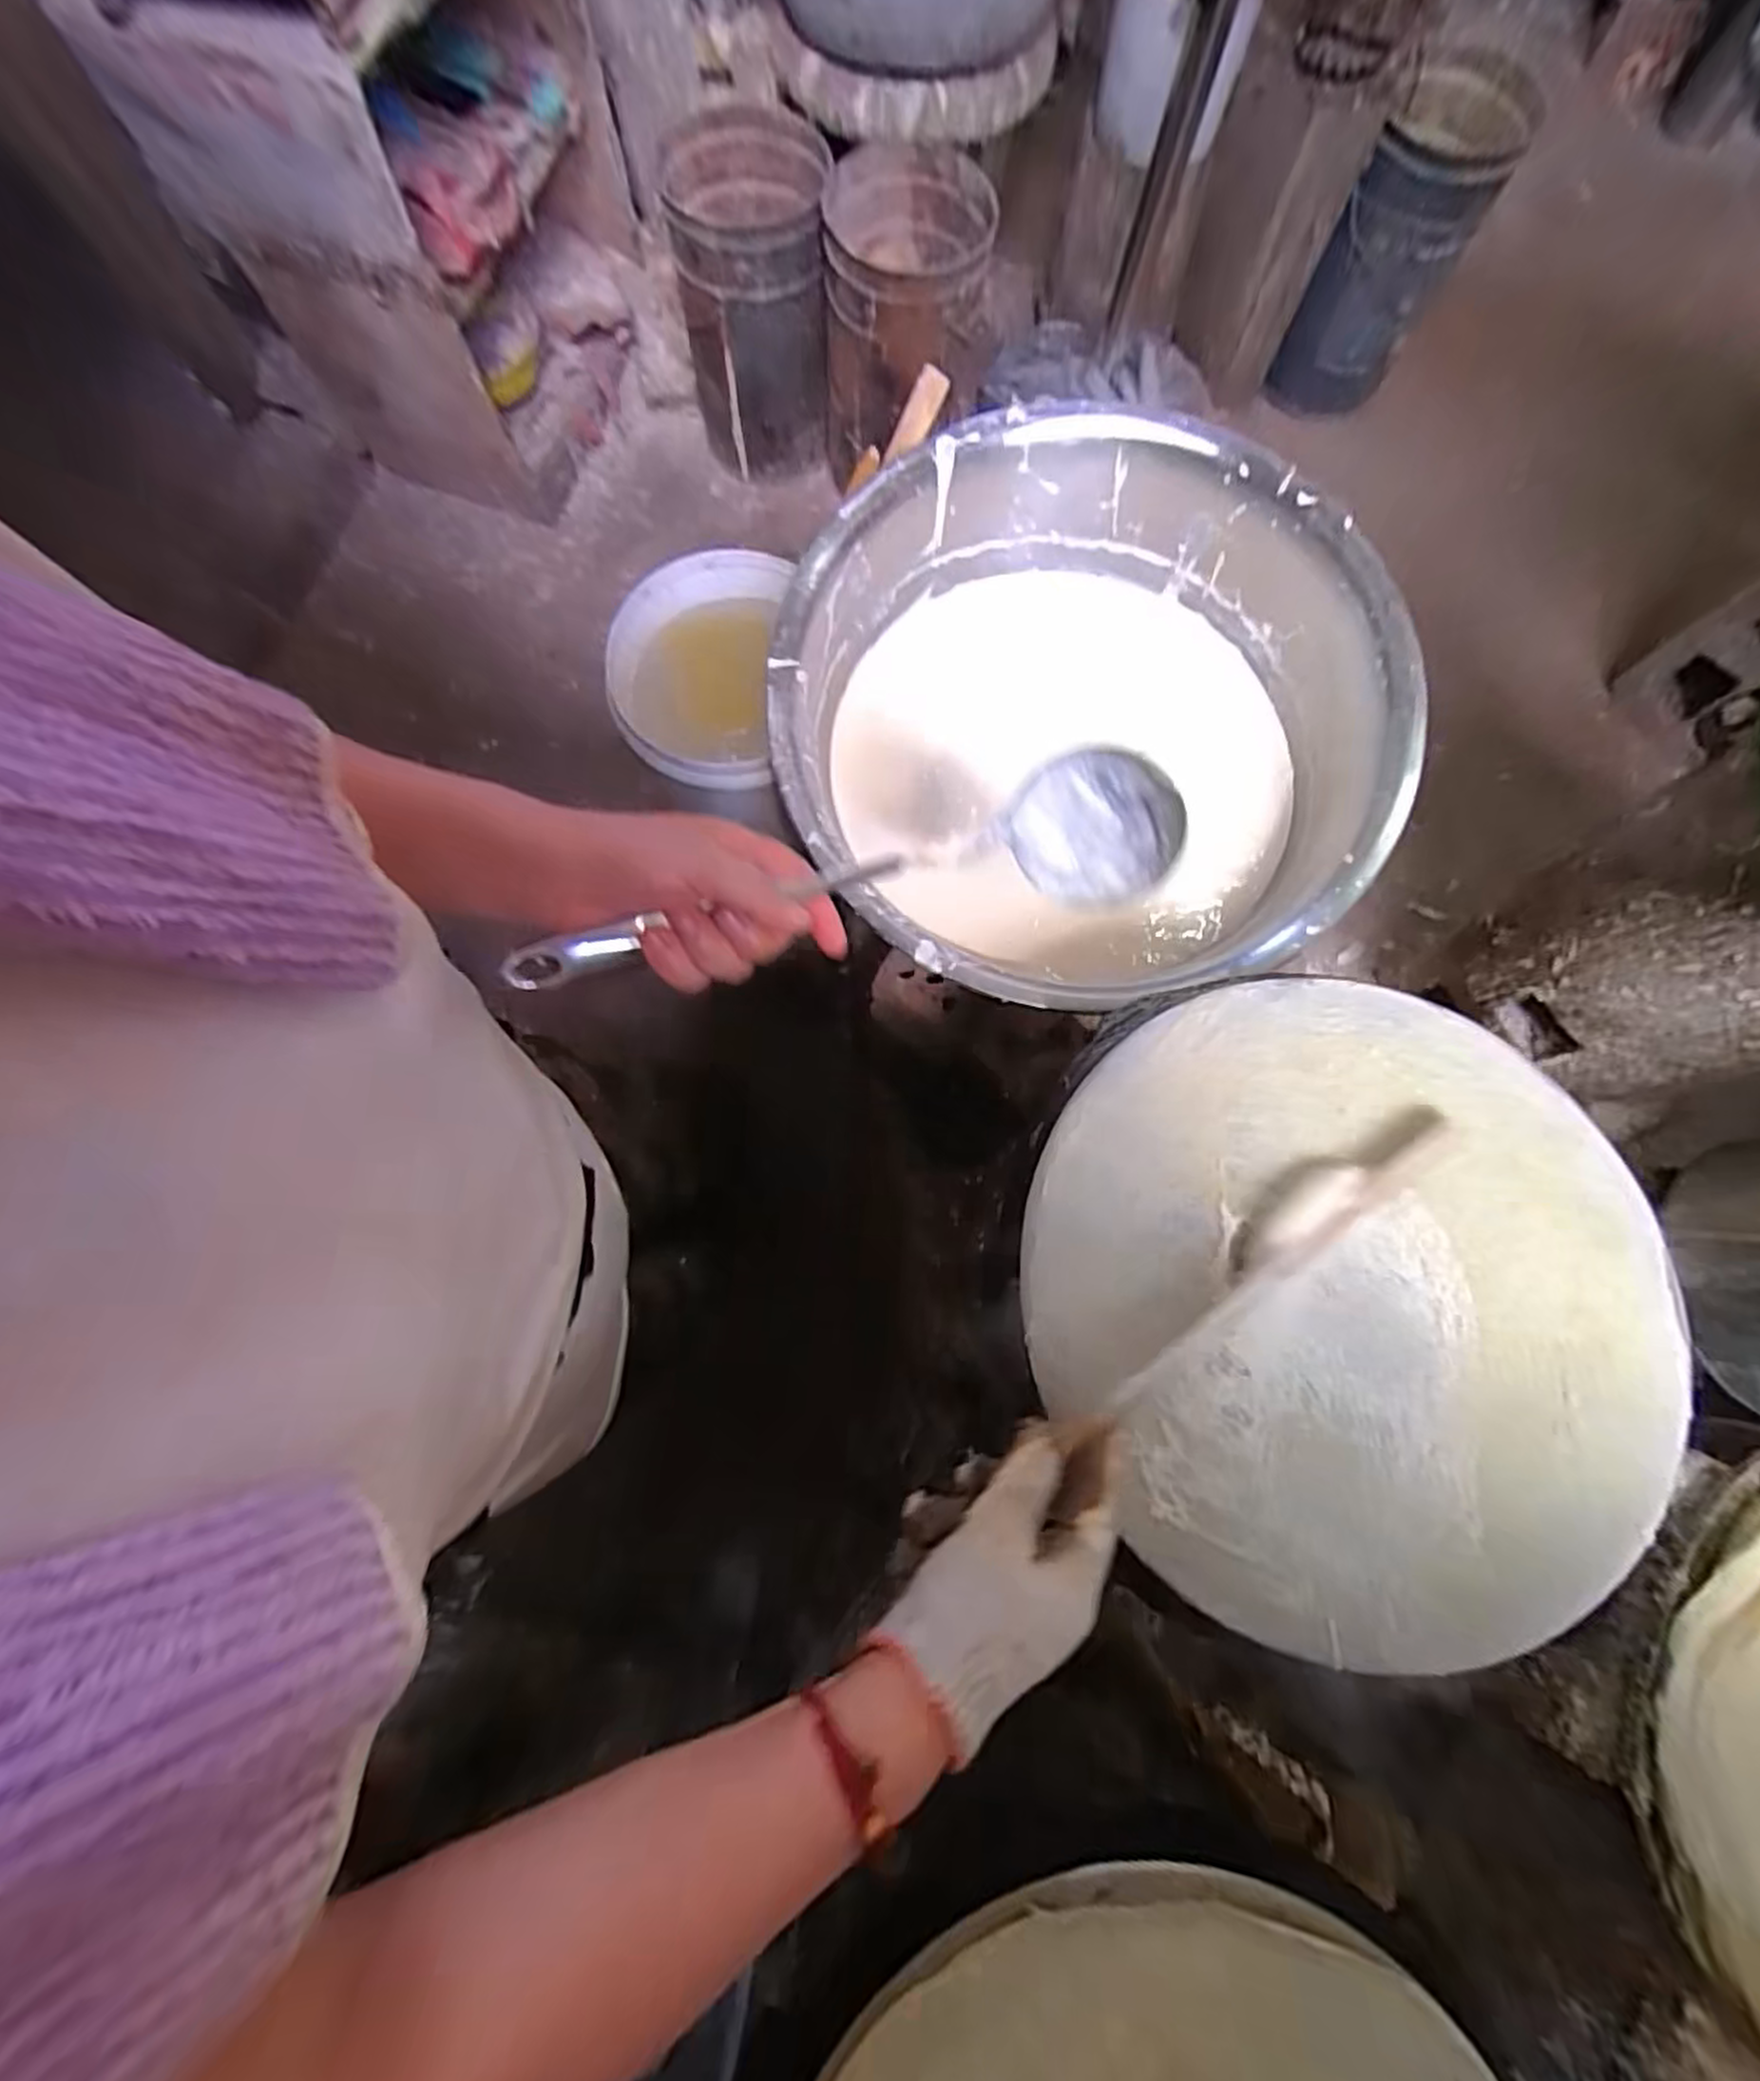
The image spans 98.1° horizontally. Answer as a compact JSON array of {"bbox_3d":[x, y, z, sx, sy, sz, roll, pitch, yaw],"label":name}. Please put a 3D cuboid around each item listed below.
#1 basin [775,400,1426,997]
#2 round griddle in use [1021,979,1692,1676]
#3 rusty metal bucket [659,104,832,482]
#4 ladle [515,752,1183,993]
[{"bbox_3d":[0.178,-0.283,0.787,0.532,0.305,0.523,0,77,-1],"label":"basin"},{"bbox_3d":[0.269,0.143,0.442,0.355,0.023,0.360,0,77,-1],"label":"round griddle in use"},{"bbox_3d":[-0.230,-1.367,1.437,0.279,0.440,0.274,0,77,-1],"label":"rusty metal bucket"},{"bbox_3d":[-0.007,-0.082,0.403,0.352,0.077,0.075,-16,78,-15],"label":"ladle"}]

